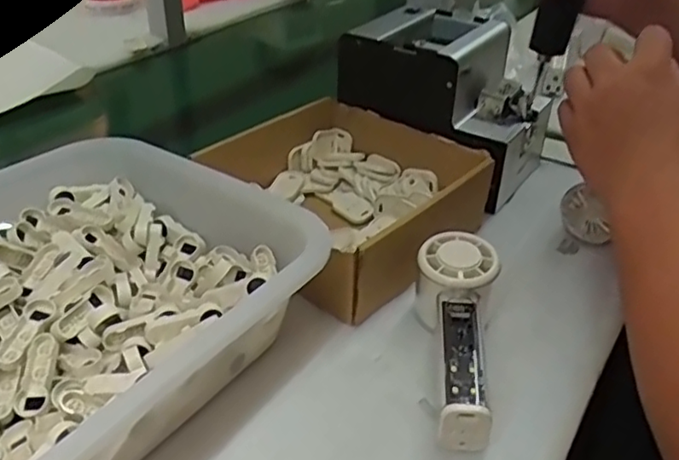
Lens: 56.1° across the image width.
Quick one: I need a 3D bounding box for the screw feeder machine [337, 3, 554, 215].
[{"bbox_3d":[0.108,-0.131,0.635,0.188,0.132,0.144,27,42,32],"label":"screw feeder machine"}]

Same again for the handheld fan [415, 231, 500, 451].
[{"bbox_3d":[0.075,0.069,0.426,0.052,0.060,0.148,7,35,8],"label":"handheld fan"}]

